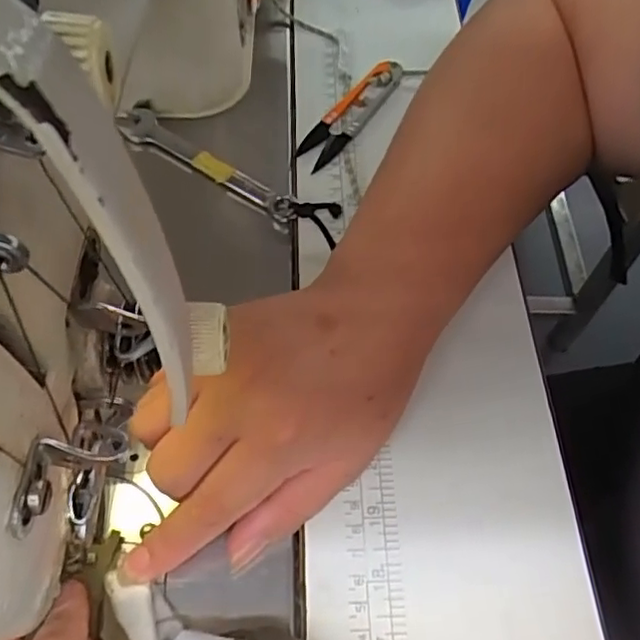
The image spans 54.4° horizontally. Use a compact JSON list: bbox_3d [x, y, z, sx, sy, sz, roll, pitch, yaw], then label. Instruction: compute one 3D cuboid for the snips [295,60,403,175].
[{"bbox_3d":[0.019,-0.128,0.384,0.019,0.017,0.095,33,63,16],"label":"snips"}]

